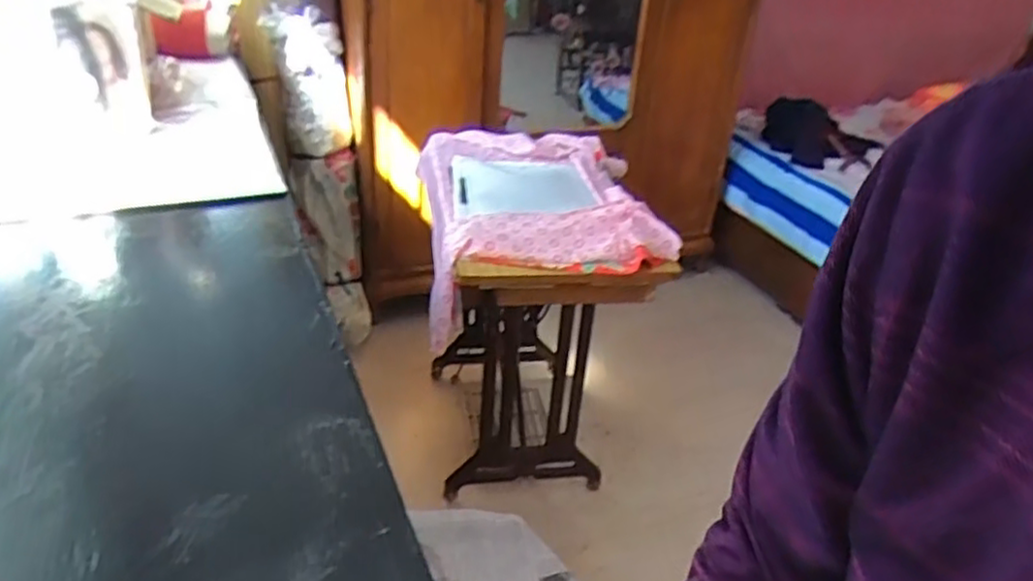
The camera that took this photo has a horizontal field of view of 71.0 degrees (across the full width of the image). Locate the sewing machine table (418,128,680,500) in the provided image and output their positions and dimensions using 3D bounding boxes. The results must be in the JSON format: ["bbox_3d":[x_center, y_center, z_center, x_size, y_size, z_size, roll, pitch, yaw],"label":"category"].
[{"bbox_3d":[0.016,0.059,1.842,0.493,0.743,0.822,0,30,-7],"label":"sewing machine table"}]

